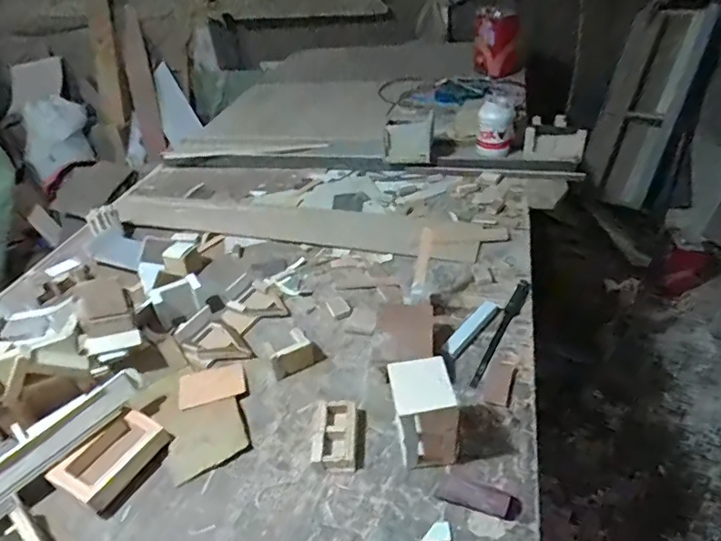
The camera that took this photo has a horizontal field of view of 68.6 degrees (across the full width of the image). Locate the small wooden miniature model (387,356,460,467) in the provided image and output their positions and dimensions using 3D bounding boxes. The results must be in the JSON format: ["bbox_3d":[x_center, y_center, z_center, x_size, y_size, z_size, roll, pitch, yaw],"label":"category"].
[{"bbox_3d":[0.091,0.211,0.781,0.092,0.140,0.094,-4,35,-2],"label":"small wooden miniature model"}]

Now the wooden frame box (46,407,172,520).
[{"bbox_3d":[-0.384,0.289,0.818,0.111,0.042,0.155,15,42,28],"label":"wooden frame box"}]

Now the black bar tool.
[{"bbox_3d":[0.270,0.113,1.015,0.026,0.017,0.310,15,42,28],"label":"black bar tool"}]

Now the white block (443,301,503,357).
[{"bbox_3d":[0.215,0.106,1.012,0.037,0.011,0.177,20,45,33],"label":"white block"}]

